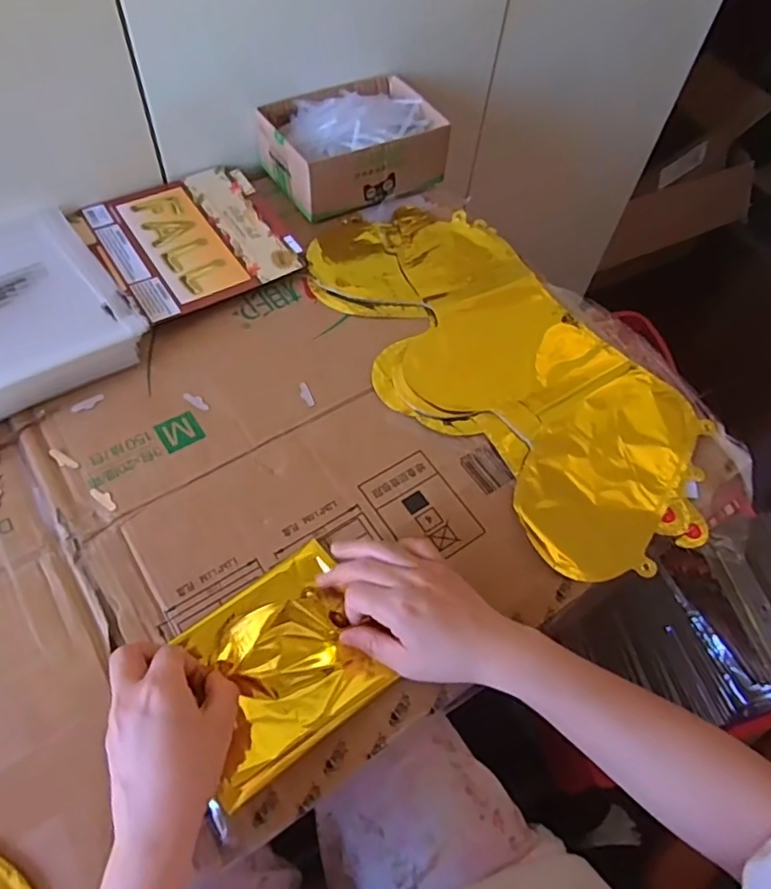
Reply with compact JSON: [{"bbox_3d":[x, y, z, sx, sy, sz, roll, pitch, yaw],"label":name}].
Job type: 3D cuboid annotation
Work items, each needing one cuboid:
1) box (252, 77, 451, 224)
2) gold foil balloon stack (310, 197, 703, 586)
[{"bbox_3d":[-0.038,-0.342,0.685,0.193,0.075,0.142,-21,61,-17],"label":"box"},{"bbox_3d":[0.107,-0.084,0.575,0.220,0.008,0.443,-29,64,-21],"label":"gold foil balloon stack"}]

